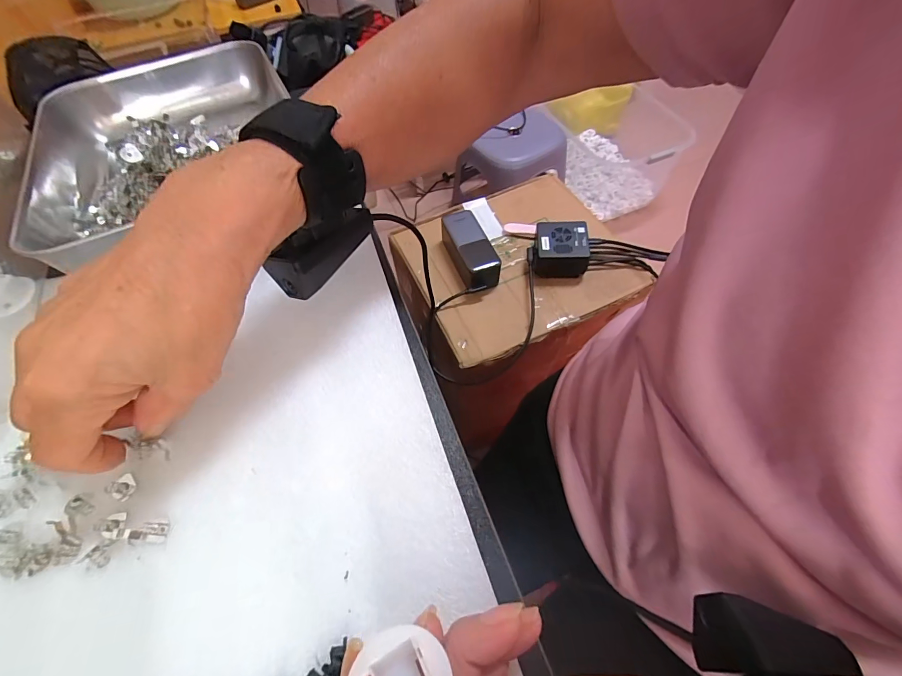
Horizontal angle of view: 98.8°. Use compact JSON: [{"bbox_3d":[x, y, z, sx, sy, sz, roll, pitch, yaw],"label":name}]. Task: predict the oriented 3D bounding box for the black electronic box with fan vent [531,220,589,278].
[{"bbox_3d":[0.172,-0.140,0.608,0.077,0.055,0.073,4,60,5],"label":"black electronic box with fan vent"}]

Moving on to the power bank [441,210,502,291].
[{"bbox_3d":[0.028,-0.141,0.613,0.055,0.047,0.145,-19,61,-9],"label":"power bank"}]

